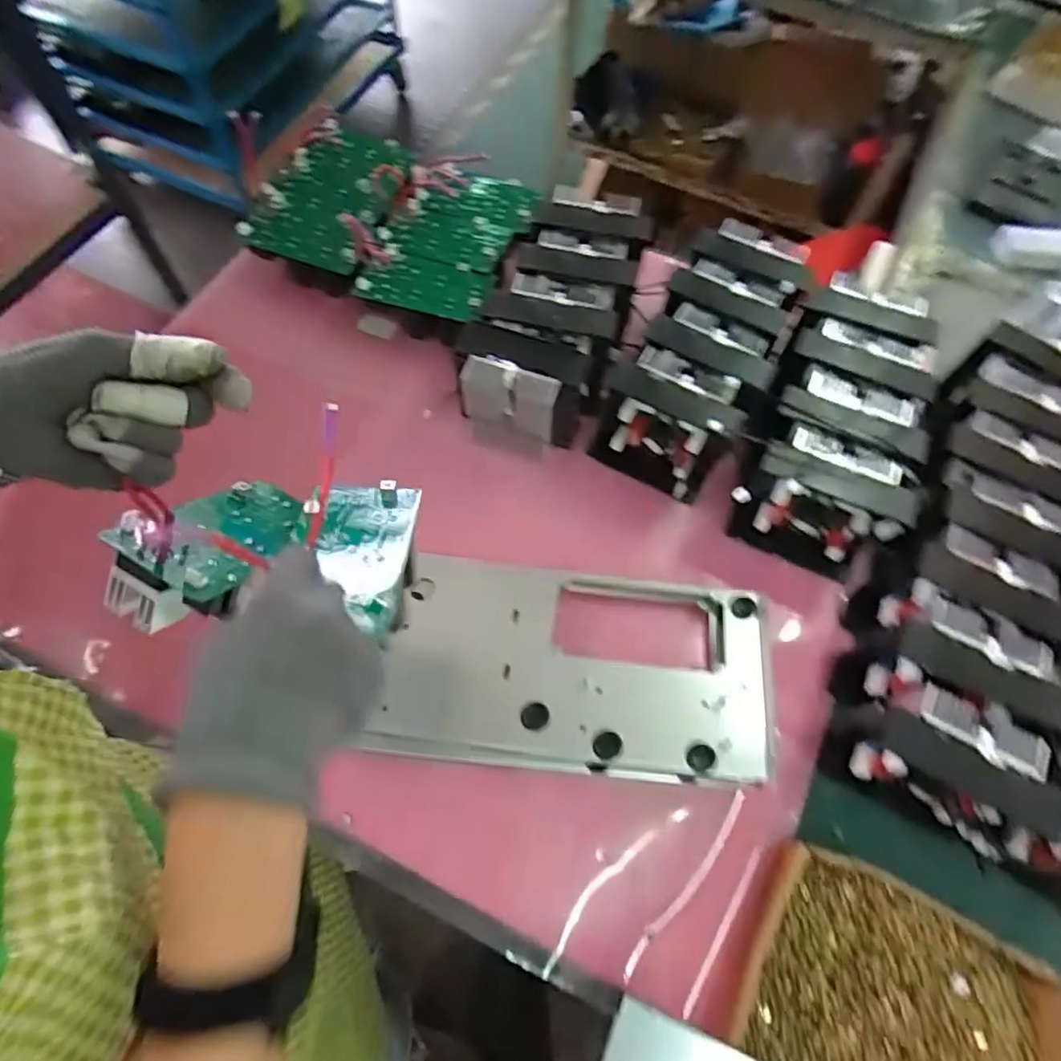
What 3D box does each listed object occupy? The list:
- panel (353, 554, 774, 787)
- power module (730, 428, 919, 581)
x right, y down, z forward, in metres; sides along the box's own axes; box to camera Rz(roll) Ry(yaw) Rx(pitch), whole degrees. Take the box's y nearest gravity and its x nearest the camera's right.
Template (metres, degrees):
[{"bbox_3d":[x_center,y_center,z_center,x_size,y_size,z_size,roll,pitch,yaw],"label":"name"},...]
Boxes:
[{"bbox_3d":[0.030,0.125,0.603,0.374,0.040,0.192,7,65,1],"label":"panel"},{"bbox_3d":[0.285,-0.027,0.646,0.142,0.133,0.090,28,68,10],"label":"power module"}]

